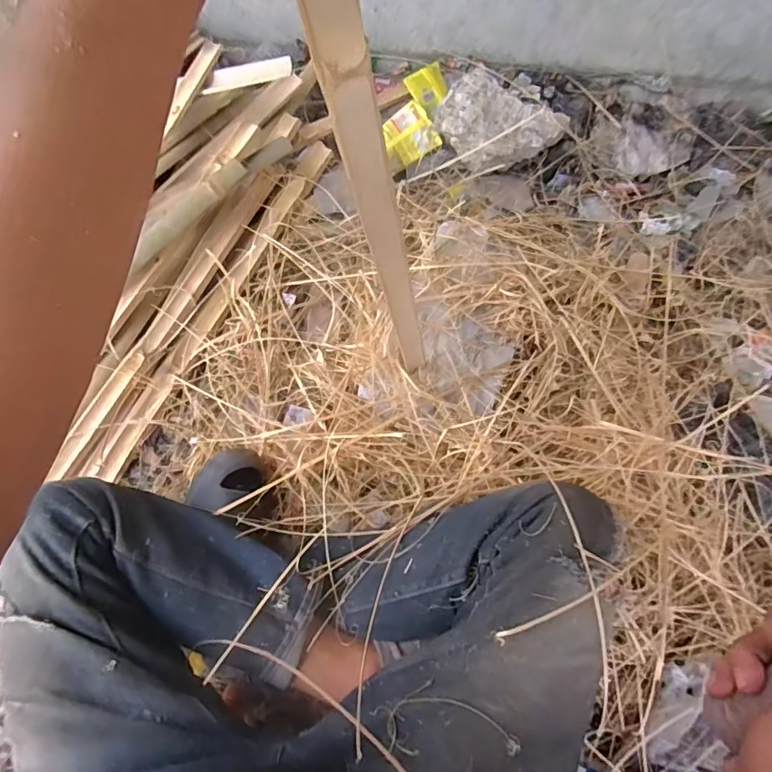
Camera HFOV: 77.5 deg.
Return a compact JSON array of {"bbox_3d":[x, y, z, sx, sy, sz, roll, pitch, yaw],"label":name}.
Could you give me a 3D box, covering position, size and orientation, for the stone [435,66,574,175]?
[{"bbox_3d":[0.220,-0.505,0.948,0.216,0.101,0.165,34,71,12],"label":"stone"}]

